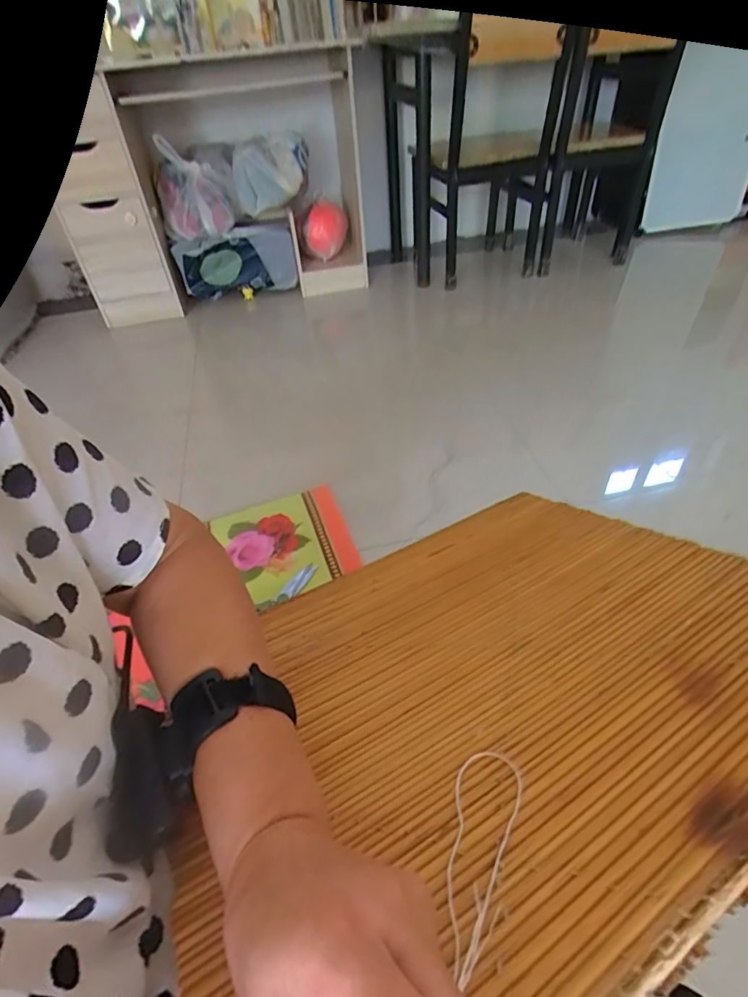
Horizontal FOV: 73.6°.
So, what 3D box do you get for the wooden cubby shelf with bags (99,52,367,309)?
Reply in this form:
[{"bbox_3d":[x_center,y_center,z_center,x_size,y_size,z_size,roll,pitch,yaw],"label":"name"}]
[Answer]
[{"bbox_3d":[-0.369,-0.971,1.584,0.668,0.580,0.294,-15,44,-9],"label":"wooden cubby shelf with bags"}]

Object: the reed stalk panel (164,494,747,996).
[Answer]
[{"bbox_3d":[0.076,0.128,0.380,0.471,0.010,0.376,-23,23,-21],"label":"reed stalk panel"}]

